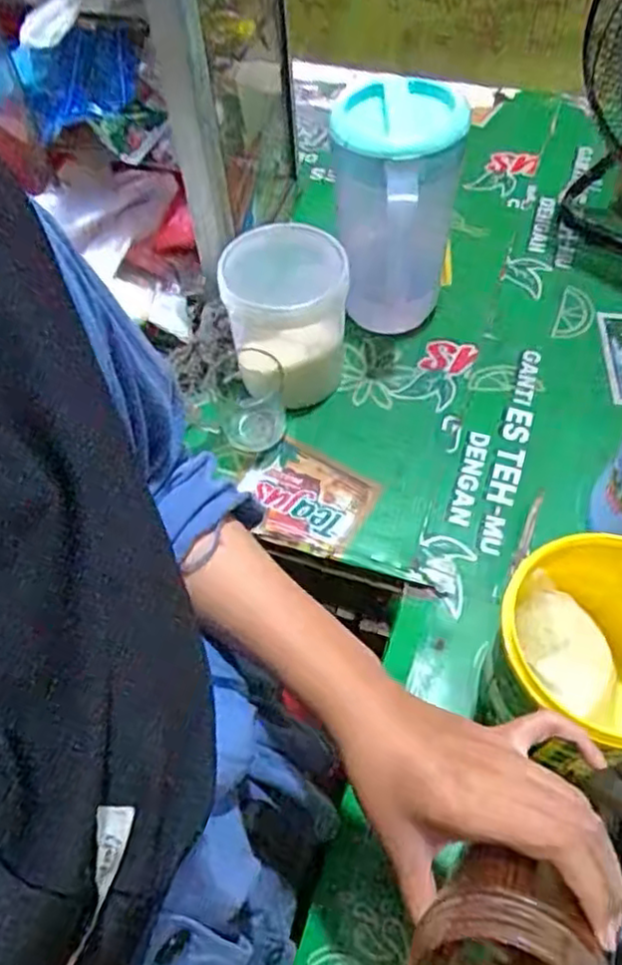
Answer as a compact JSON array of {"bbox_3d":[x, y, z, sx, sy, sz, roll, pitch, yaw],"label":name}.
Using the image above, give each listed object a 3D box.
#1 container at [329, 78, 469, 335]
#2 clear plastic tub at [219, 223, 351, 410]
[{"bbox_3d":[0.083,-0.258,0.705,0.118,0.238,0.119,6,58,8],"label":"container"},{"bbox_3d":[-0.022,-0.159,0.701,0.115,0.156,0.112,-2,57,3],"label":"clear plastic tub"}]

